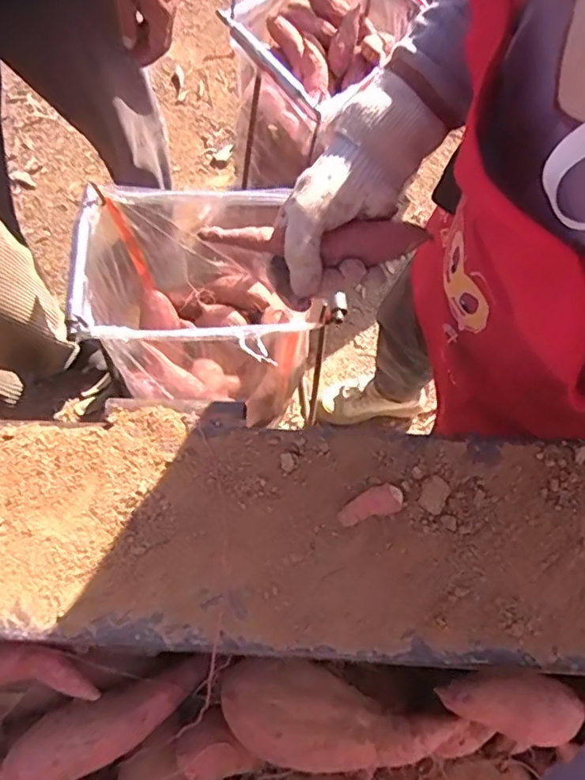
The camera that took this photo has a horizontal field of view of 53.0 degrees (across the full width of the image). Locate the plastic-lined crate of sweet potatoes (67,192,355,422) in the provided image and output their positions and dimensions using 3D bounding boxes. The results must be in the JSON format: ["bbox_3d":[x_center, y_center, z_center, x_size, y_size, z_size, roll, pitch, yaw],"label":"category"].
[{"bbox_3d":[-0.129,-0.120,0.833,0.267,0.299,0.247,1,68,-1],"label":"plastic-lined crate of sweet potatoes"}]

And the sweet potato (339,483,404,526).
[{"bbox_3d":[0.049,0.072,0.370,0.042,0.013,0.017,-15,69,-8],"label":"sweet potato"}]

